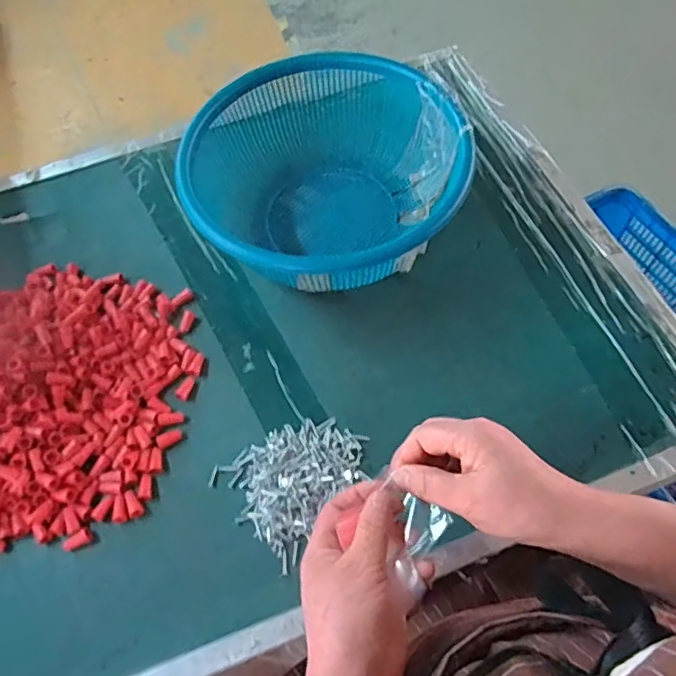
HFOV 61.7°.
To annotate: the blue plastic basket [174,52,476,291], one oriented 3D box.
[{"bbox_3d":[-0.013,-0.168,0.609,0.283,0.118,0.269,-6,61,0],"label":"blue plastic basket"}]

